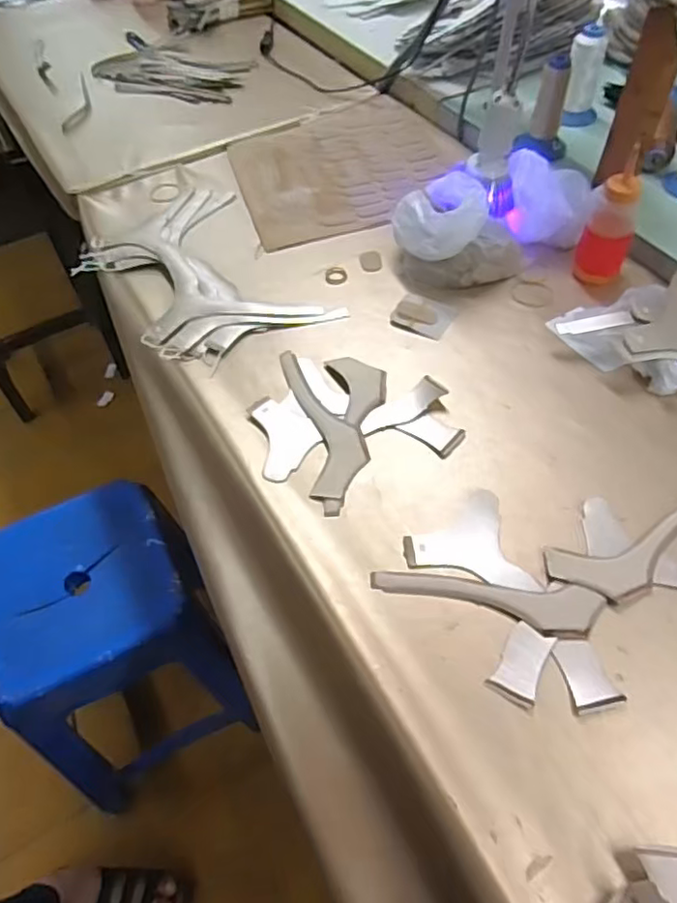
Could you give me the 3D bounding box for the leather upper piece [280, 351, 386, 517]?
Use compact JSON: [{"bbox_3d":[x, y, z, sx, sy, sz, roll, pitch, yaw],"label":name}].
[{"bbox_3d":[0.007,-0.032,0.605,0.093,0.005,0.195,-11,54,-5],"label":"leather upper piece"}]

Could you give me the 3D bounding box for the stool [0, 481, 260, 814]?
[{"bbox_3d":[-0.320,0.303,0.953,0.247,0.432,0.294,-20,55,-11],"label":"stool"}]

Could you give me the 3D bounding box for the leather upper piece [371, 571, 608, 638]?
[{"bbox_3d":[0.115,0.119,0.491,0.176,0.004,0.043,4,54,6],"label":"leather upper piece"}]

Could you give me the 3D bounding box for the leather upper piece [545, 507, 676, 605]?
[{"bbox_3d":[0.261,0.078,0.511,0.180,0.005,0.060,-17,55,-9],"label":"leather upper piece"}]

